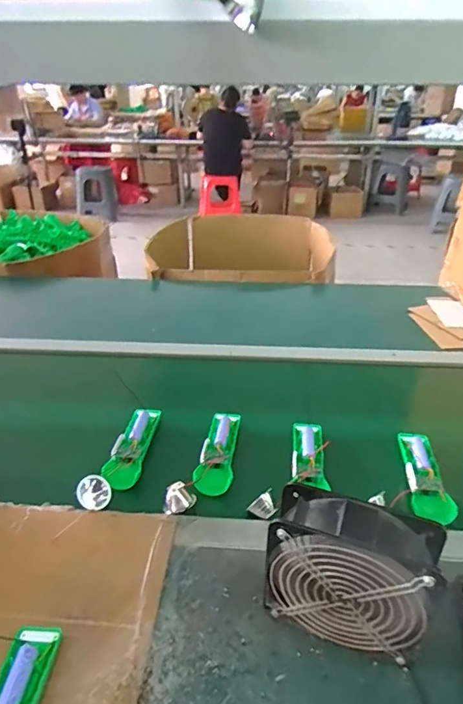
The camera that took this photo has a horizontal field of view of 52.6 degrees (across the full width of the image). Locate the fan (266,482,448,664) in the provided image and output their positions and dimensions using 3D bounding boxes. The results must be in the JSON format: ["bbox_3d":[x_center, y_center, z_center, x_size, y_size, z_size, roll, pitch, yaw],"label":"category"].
[{"bbox_3d":[0.112,0.216,0.456,0.151,0.151,0.065,13,34,22],"label":"fan"}]

